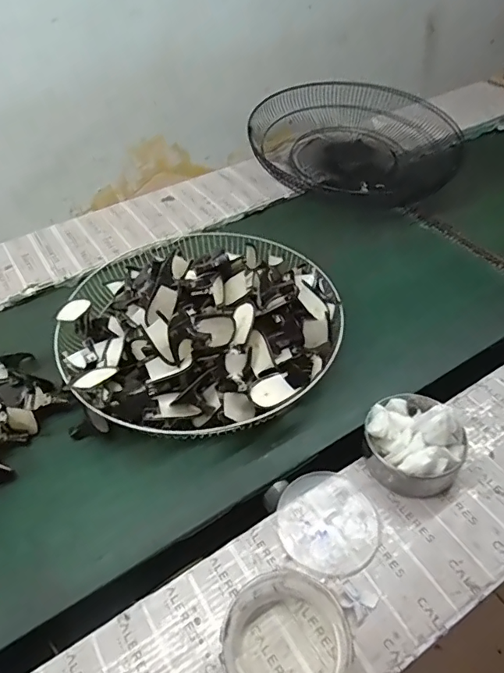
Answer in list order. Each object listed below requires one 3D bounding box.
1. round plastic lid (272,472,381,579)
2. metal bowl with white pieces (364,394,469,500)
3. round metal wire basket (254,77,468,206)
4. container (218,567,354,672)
[{"bbox_3d":[0.088,0.216,0.569,0.111,0.005,0.120,-2,47,2],"label":"round plastic lid"},{"bbox_3d":[0.197,0.126,0.590,0.110,0.086,0.112,-2,47,2],"label":"metal bowl with white pieces"},{"bbox_3d":[0.217,-0.475,1.152,0.444,0.105,0.459,-2,47,2],"label":"round metal wire basket"},{"bbox_3d":[0.032,0.292,0.459,0.113,0.056,0.115,-2,47,2],"label":"container"}]

